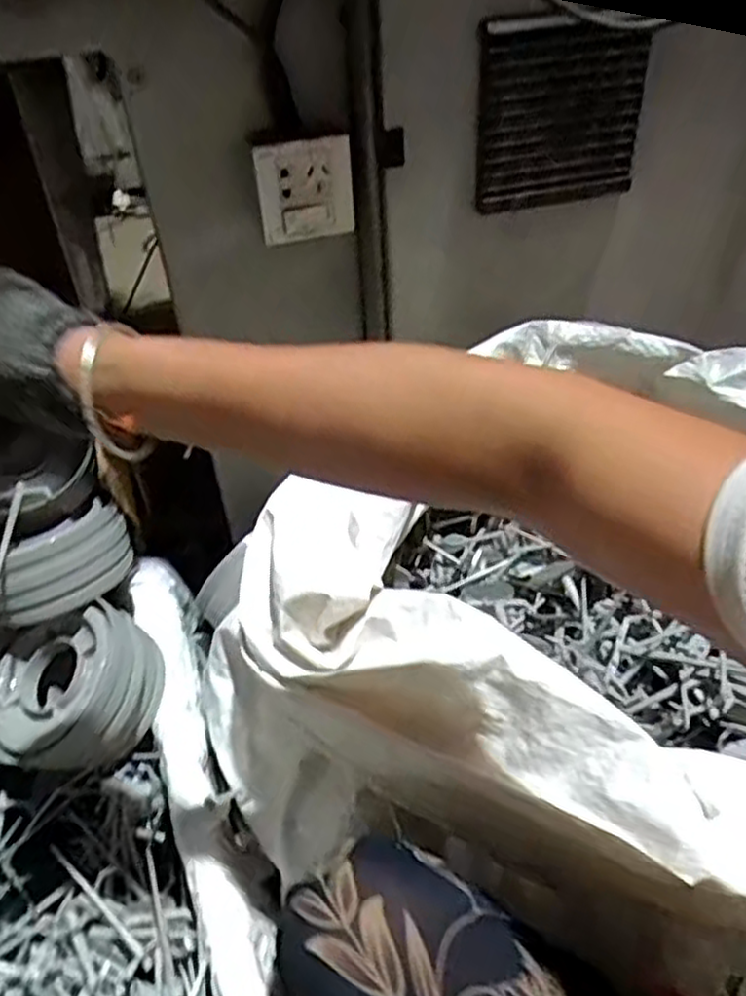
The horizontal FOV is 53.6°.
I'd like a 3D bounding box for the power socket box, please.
[{"bbox_3d":[-0.059,-0.280,0.672,0.087,0.088,0.022,-12,41,-11],"label":"power socket box"}]

